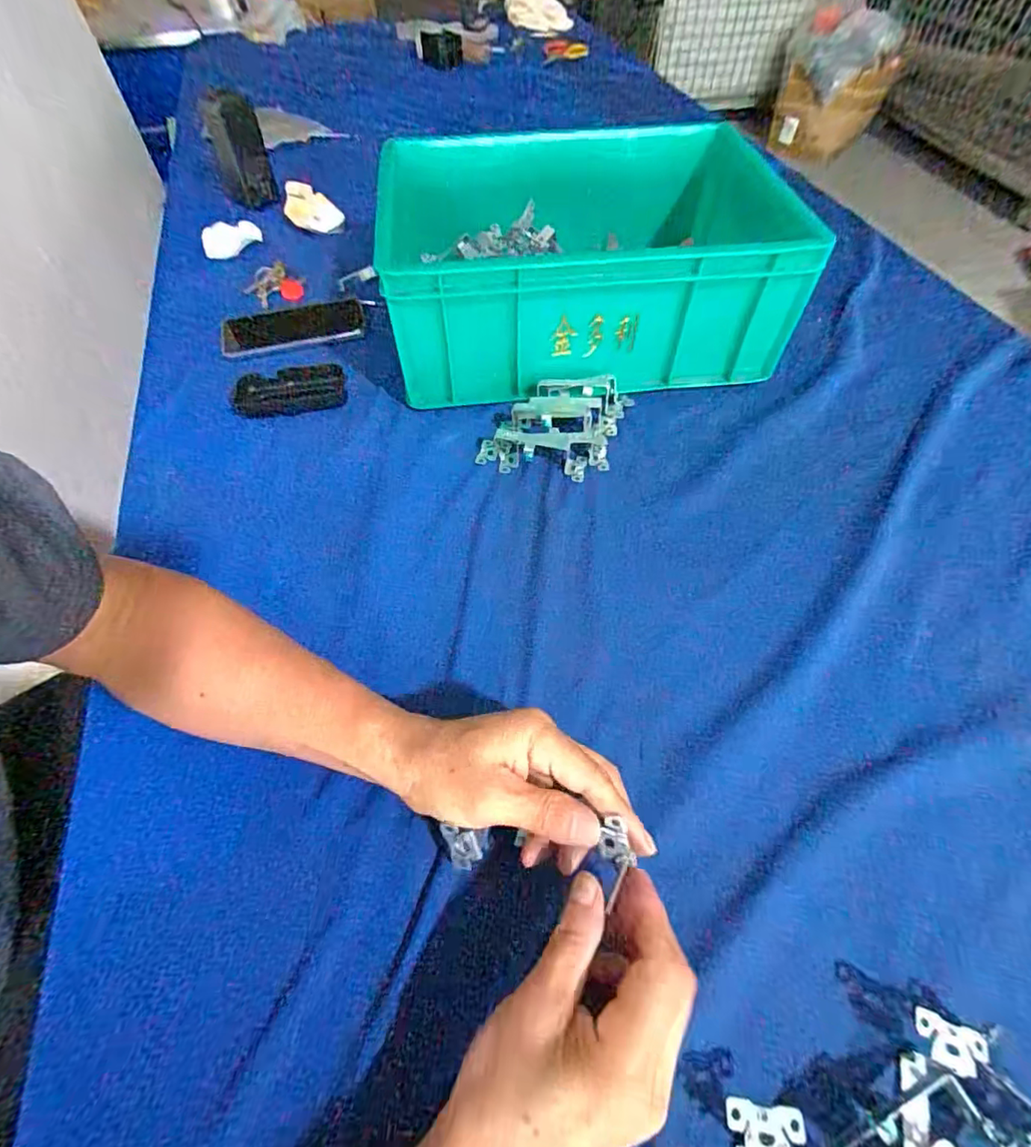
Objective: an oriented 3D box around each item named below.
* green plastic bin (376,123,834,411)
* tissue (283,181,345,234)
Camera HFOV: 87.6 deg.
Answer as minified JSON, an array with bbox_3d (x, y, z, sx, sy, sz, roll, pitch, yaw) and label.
[{"bbox_3d":[0.071,-0.358,0.599,0.428,0.140,0.325,-4,56,-2],"label":"green plastic bin"},{"bbox_3d":[-0.295,-0.525,0.772,0.066,0.041,0.083,-30,60,-18],"label":"tissue"}]

